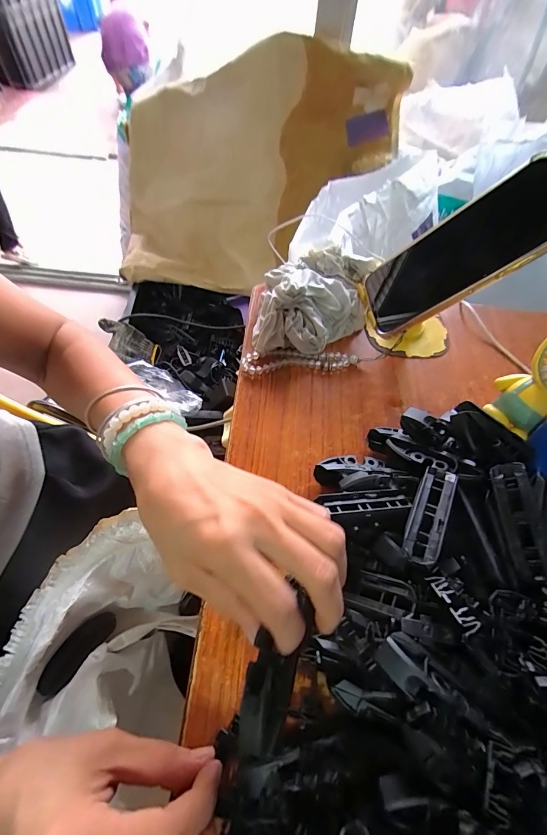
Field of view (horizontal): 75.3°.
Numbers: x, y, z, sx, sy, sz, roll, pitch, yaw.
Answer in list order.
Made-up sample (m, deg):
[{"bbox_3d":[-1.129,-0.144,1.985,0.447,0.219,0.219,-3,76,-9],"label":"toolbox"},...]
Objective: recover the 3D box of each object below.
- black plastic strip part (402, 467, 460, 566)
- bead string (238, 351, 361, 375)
[{"bbox_3d":[0.103,0.060,0.232,0.022,0.008,0.073,28,60,13],"label":"black plastic strip part"},{"bbox_3d":[0.027,-0.057,0.353,0.114,0.007,0.024,-4,59,-7],"label":"bead string"}]

